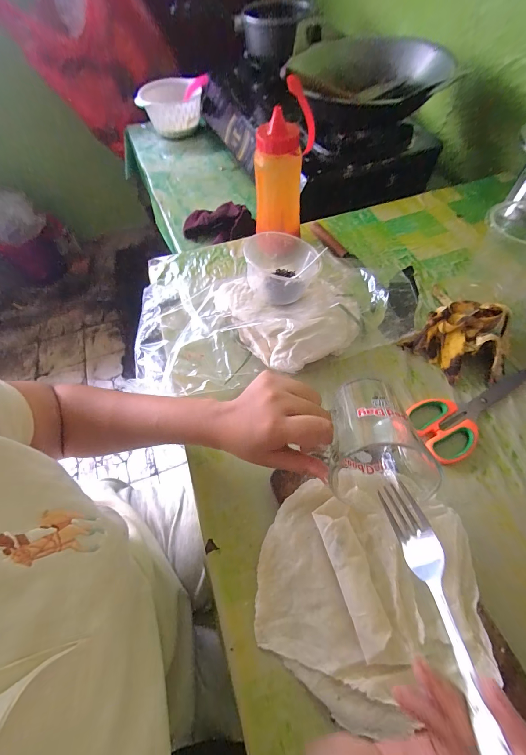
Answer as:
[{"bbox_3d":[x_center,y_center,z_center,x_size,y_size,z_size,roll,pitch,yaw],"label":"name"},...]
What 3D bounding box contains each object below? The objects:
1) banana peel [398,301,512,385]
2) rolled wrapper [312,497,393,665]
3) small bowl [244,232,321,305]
[{"bbox_3d":[0.281,-0.055,0.416,0.130,0.041,0.119,-39,65,-19],"label":"banana peel"},{"bbox_3d":[0.081,0.174,0.278,0.032,0.015,0.117,-16,60,-8],"label":"rolled wrapper"},{"bbox_3d":[0.026,-0.157,0.436,0.096,0.048,0.099,-1,59,1],"label":"small bowl"}]

